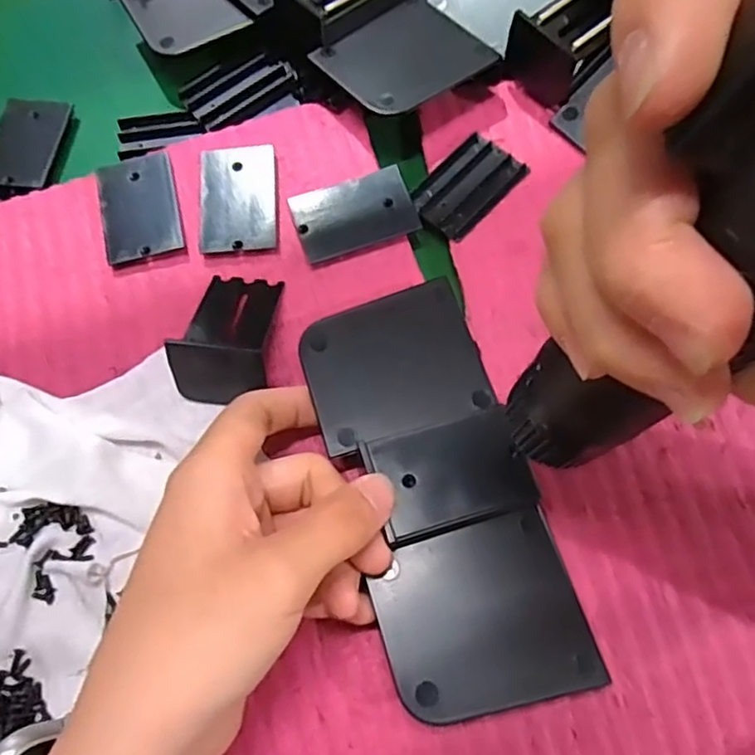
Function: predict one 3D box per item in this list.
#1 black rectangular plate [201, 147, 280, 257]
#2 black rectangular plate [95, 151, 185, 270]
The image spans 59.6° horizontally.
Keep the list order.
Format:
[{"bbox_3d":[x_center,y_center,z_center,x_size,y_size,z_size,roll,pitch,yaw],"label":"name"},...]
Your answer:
[{"bbox_3d":[-0.066,-0.085,0.312,0.036,0.007,0.051,-3,68,-1],"label":"black rectangular plate"},{"bbox_3d":[-0.113,-0.081,0.313,0.035,0.004,0.054,-12,73,-10],"label":"black rectangular plate"}]

